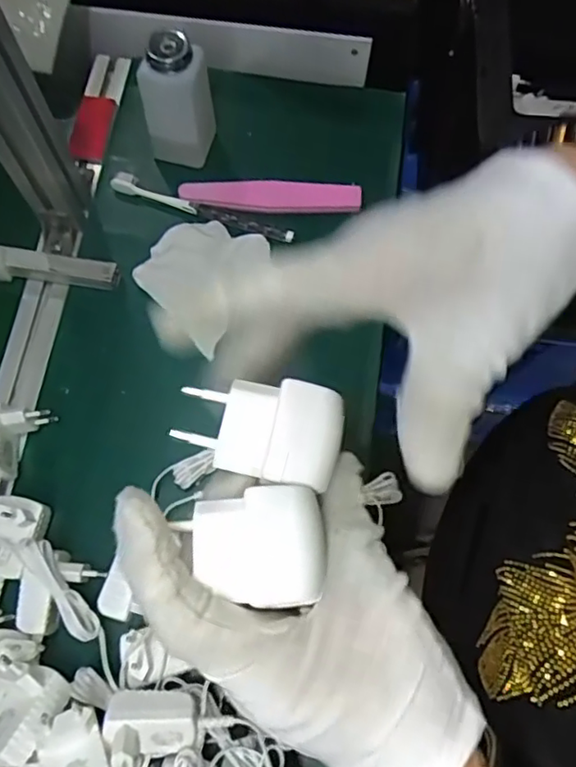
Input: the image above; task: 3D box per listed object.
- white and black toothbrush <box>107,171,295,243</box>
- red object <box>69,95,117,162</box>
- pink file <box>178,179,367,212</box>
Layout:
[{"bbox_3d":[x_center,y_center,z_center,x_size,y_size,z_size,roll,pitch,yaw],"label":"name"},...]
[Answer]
[{"bbox_3d":[-0.084,-0.170,0.575,0.184,0.009,0.018,19,73,5],"label":"white and black toothbrush"},{"bbox_3d":[-0.201,-0.263,0.612,0.036,0.013,0.082,5,72,1],"label":"red object"},{"bbox_3d":[-0.016,-0.184,0.584,0.175,0.009,0.033,2,79,0],"label":"pink file"}]

